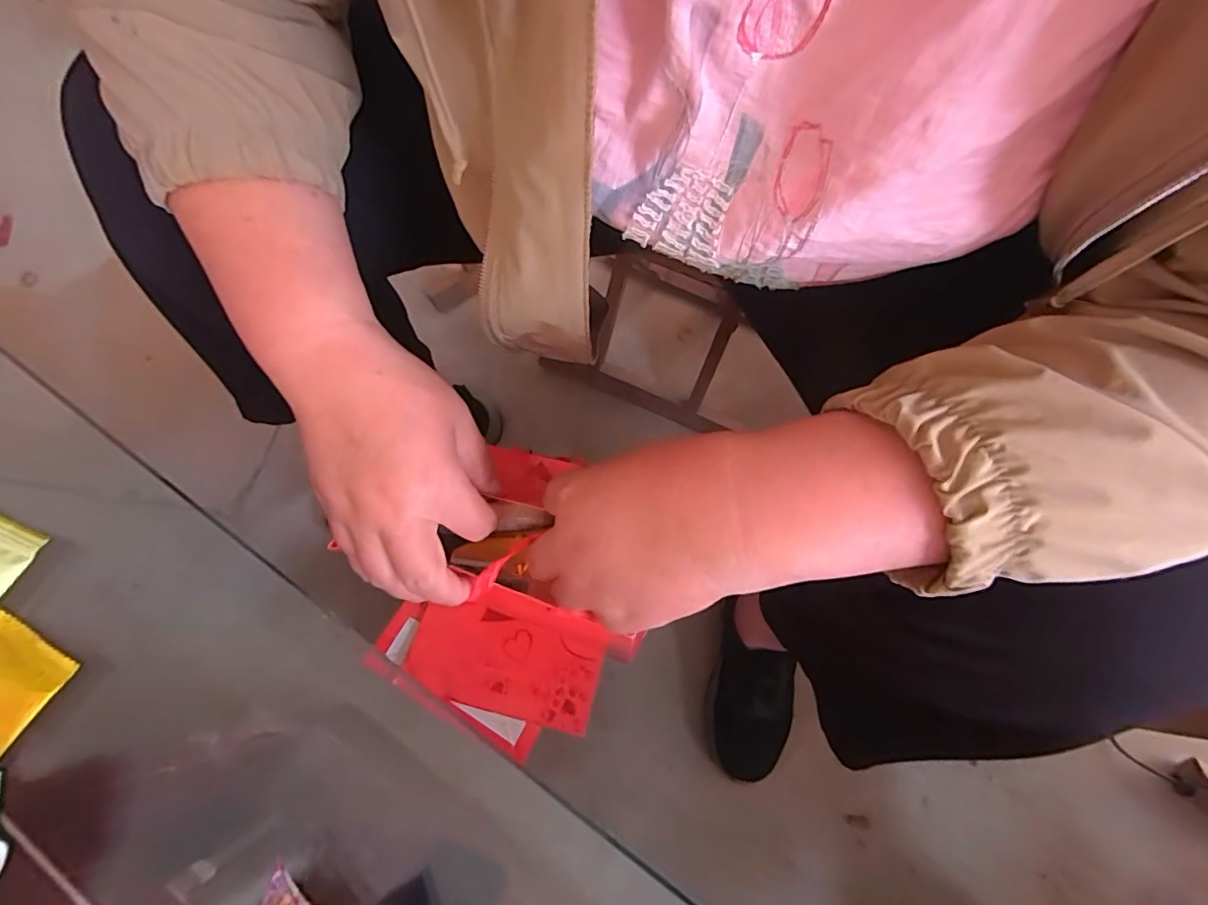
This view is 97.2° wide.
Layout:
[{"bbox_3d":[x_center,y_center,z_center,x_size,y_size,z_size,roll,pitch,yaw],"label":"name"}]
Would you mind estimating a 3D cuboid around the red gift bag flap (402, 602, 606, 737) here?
[{"bbox_3d":[-0.101,0.209,0.532,0.189,0.006,0.086,13,64,8],"label":"red gift bag flap"}]

